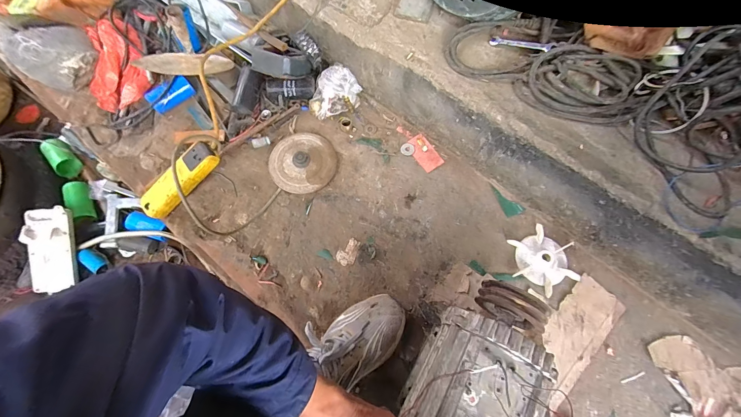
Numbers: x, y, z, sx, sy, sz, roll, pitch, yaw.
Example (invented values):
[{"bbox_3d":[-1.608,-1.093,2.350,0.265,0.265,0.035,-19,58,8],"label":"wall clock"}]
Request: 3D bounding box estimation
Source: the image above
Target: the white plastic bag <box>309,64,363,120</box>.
[{"bbox_3d":[-0.082,-0.262,0.716,0.118,0.079,0.071,-33,72,-12],"label":"white plastic bag"}]

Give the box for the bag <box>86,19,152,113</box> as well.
[{"bbox_3d":[-0.598,-0.328,0.731,0.147,0.079,0.209,-25,70,-9],"label":"bag"}]

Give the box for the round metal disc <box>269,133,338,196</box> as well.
[{"bbox_3d":[-0.149,-0.108,0.682,0.137,0.034,0.146,0,68,0],"label":"round metal disc"}]

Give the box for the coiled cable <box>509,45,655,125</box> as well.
[{"bbox_3d":[0.354,-0.206,0.523,0.190,0.062,0.105,21,70,8],"label":"coiled cable"}]

